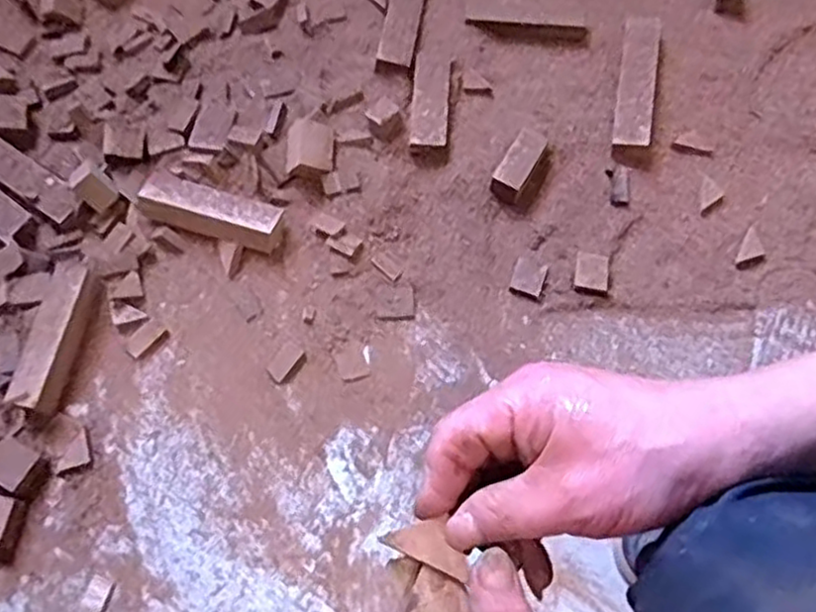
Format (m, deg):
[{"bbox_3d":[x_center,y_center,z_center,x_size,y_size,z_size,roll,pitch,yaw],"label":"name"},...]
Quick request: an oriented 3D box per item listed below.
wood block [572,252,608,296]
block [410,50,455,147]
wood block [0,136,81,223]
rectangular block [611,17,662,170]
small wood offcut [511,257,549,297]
[{"bbox_3d":[0.178,-0.033,0.701,0.032,0.013,0.041,11,71,2],"label":"wood block"},{"bbox_3d":[0.025,-0.212,0.756,0.037,0.019,0.110,5,70,0],"label":"block"},{"bbox_3d":[-0.374,-0.127,0.706,0.123,0.013,0.036,33,76,9],"label":"wood block"},{"bbox_3d":[0.242,-0.230,0.761,0.040,0.027,0.171,10,71,2],"label":"rectangular block"},{"bbox_3d":[0.118,-0.029,0.702,0.030,0.006,0.036,17,71,5],"label":"small wood offcut"}]

